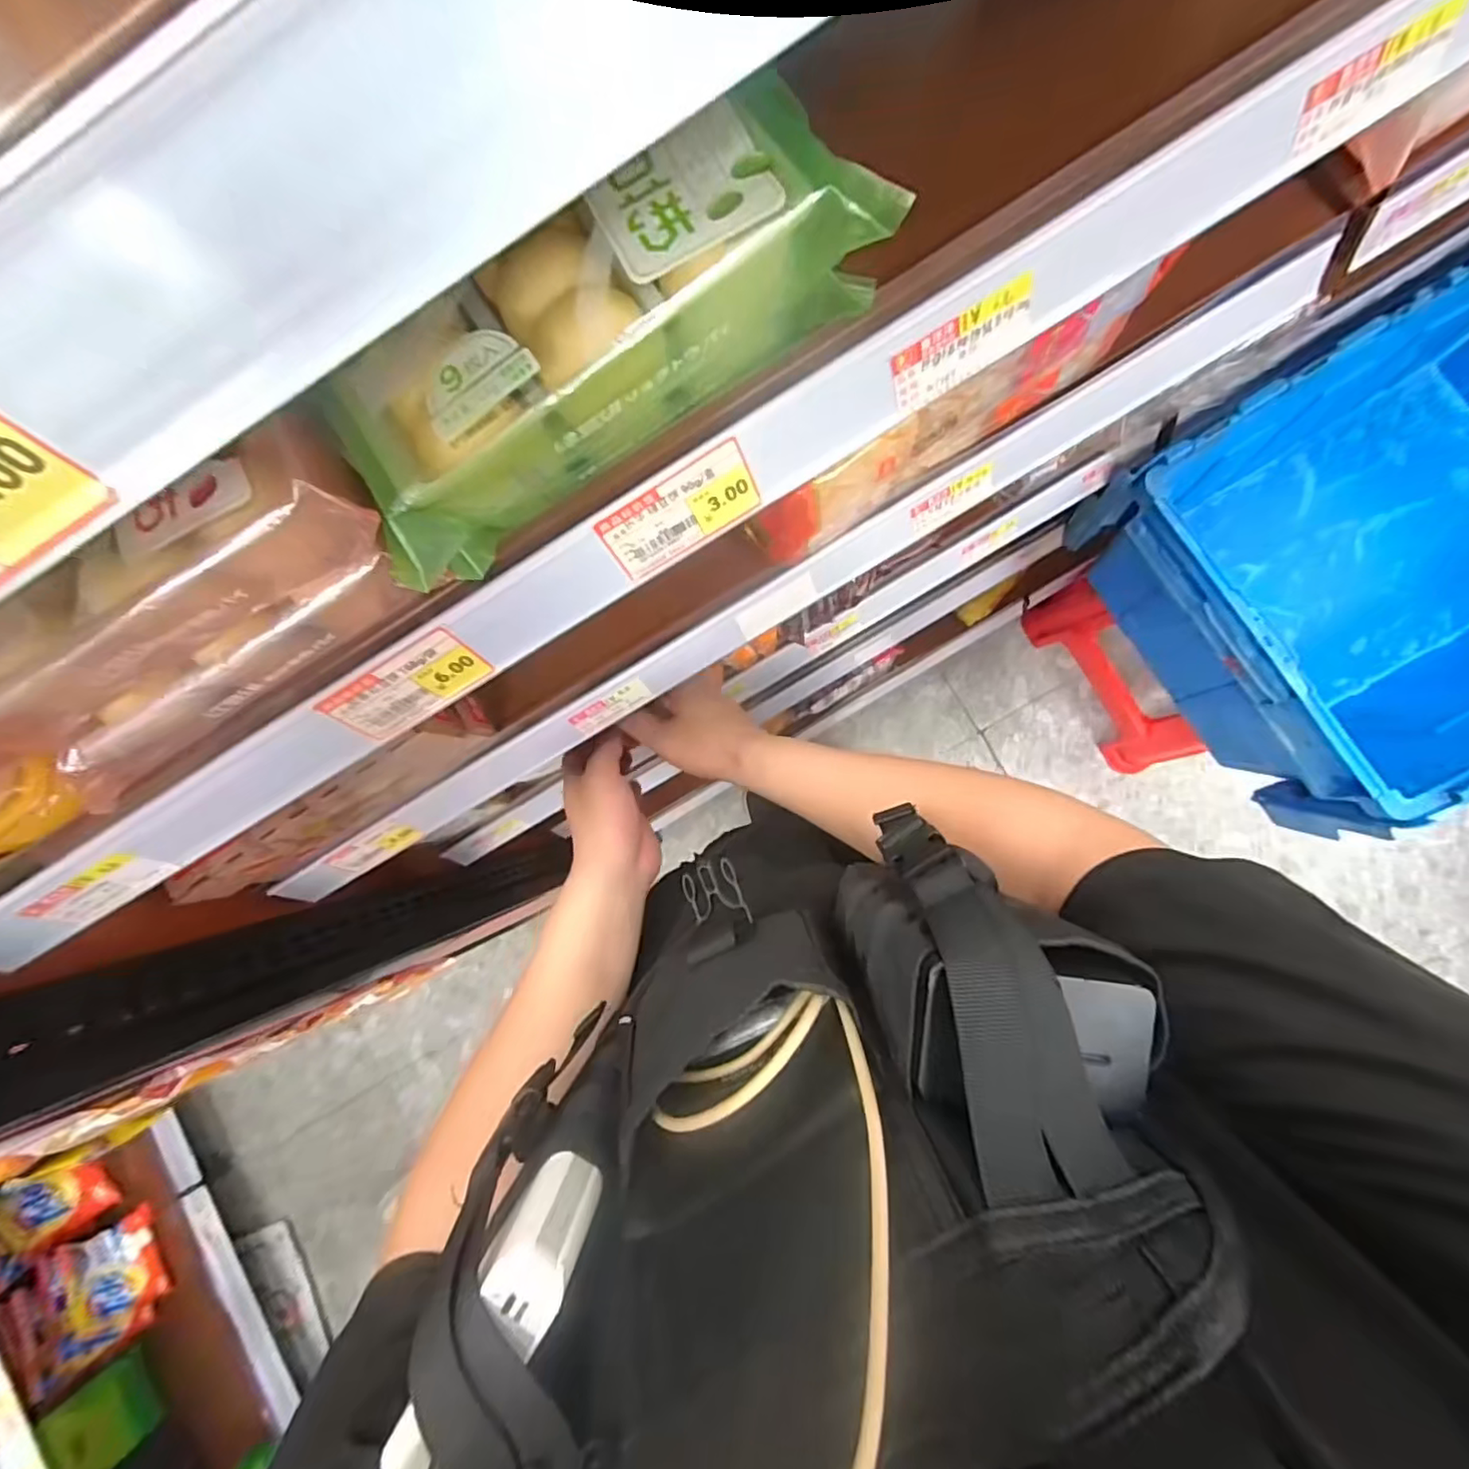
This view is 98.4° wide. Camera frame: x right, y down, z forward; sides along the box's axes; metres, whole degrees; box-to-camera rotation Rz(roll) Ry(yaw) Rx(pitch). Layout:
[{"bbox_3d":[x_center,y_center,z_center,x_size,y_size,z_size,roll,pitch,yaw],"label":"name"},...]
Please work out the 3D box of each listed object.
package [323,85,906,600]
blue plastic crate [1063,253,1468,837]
[{"bbox_3d":[-0.045,-0.128,0.208,0.175,0.065,0.068,-37,83,5],"label":"package"},{"bbox_3d":[0.775,-0.239,0.714,0.614,0.310,0.412,-33,83,5],"label":"blue plastic crate"}]

